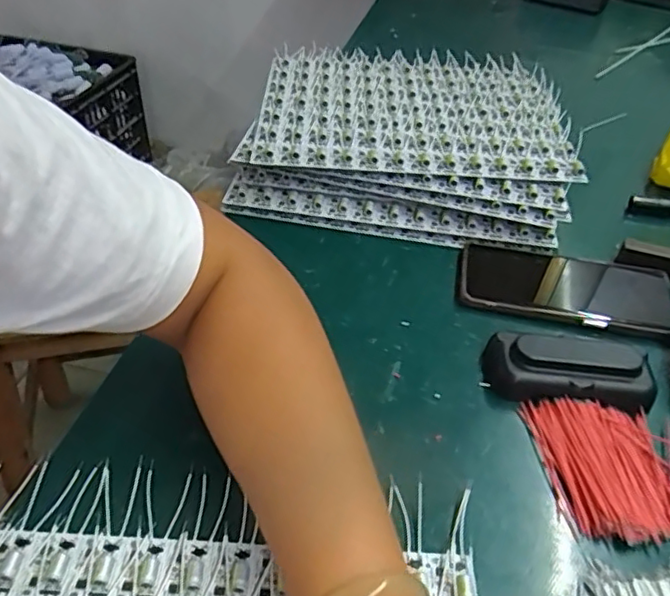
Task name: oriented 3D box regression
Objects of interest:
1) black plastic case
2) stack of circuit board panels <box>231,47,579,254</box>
[{"bbox_3d":[0.156,0.048,0.406,0.107,0.030,0.040,9,43,7],"label":"black plastic case"},{"bbox_3d":[0.074,-0.168,0.627,0.306,0.060,0.296,7,43,5],"label":"stack of circuit board panels"}]

